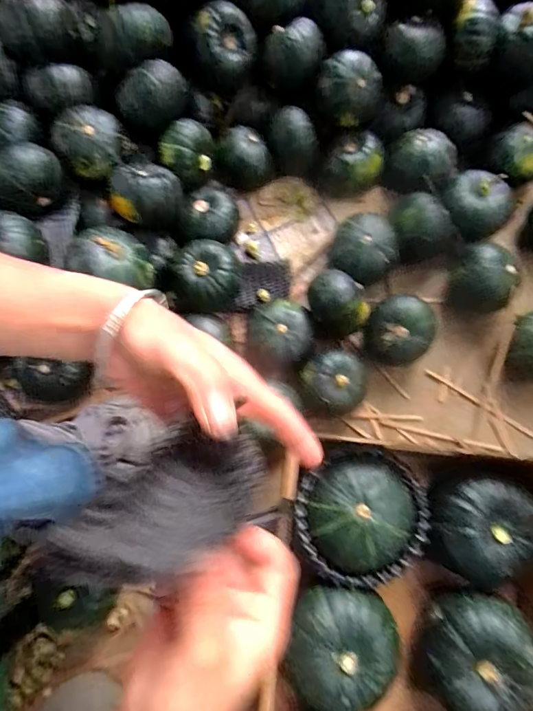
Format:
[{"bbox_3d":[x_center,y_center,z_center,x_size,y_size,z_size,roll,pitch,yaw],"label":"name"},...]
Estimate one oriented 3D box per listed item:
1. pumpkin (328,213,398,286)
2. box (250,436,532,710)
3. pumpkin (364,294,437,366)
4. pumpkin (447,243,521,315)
[{"bbox_3d":[0.135,-0.147,0.546,0.086,0.064,0.087,0,77,-1],"label":"pumpkin"},{"bbox_3d":[0.129,0.255,0.334,0.261,0.081,0.341,5,77,1],"label":"box"},{"bbox_3d":[0.171,-0.031,0.522,0.082,0.073,0.079,0,77,-1],"label":"pumpkin"},{"bbox_3d":[0.299,-0.102,0.543,0.078,0.077,0.089,-29,79,-7],"label":"pumpkin"}]

